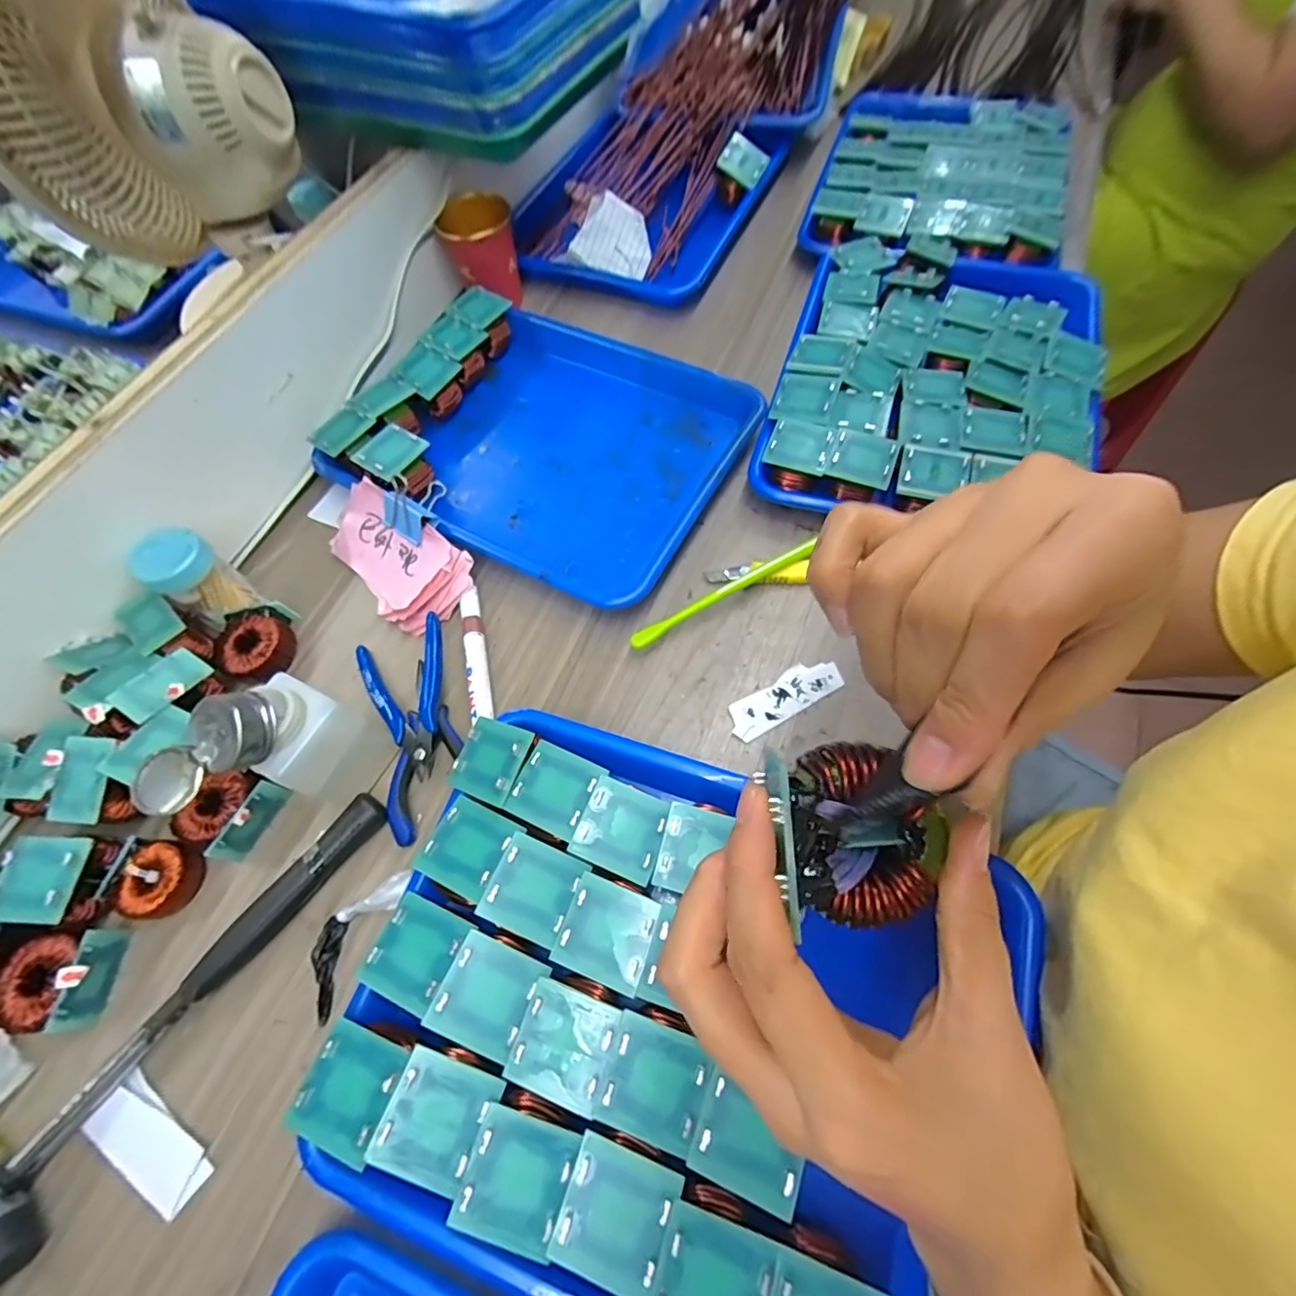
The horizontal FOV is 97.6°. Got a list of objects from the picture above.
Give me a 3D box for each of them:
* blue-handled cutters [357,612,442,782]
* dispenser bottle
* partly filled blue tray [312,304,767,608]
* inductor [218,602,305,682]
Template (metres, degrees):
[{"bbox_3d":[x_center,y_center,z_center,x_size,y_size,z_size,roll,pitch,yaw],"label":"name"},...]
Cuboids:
[{"bbox_3d":[-0.163,0.035,0.389,0.061,0.014,0.113,-20,65,-8],"label":"blue-handled cutters"},{"bbox_3d":[-0.212,0.068,0.330,0.059,0.101,0.093,30,69,15],"label":"dispenser bottle"},{"bbox_3d":[-0.073,-0.173,0.475,0.272,0.034,0.249,26,68,15],"label":"partly filled blue tray"},{"bbox_3d":[-0.286,-0.004,0.414,0.048,0.020,0.057,-12,65,-5],"label":"inductor"}]

